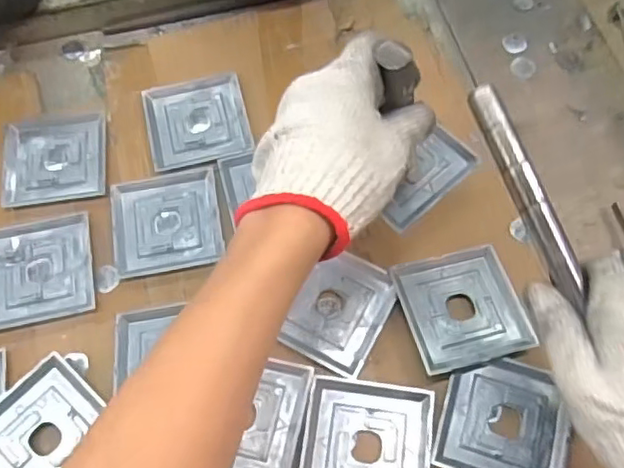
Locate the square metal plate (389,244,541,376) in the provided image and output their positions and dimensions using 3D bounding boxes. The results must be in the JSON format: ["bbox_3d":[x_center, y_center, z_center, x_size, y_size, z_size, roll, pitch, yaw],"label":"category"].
[{"bbox_3d":[0.116,0.056,0.468,0.088,0.011,0.088,-16,67,-5],"label":"square metal plate"}]

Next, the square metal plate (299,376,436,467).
[{"bbox_3d":[0.040,0.154,0.438,0.093,0.005,0.092,7,67,5],"label":"square metal plate"}]

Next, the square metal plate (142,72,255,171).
[{"bbox_3d":[-0.107,-0.107,0.565,0.091,0.005,0.095,-13,66,-4],"label":"square metal plate"}]

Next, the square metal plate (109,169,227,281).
[{"bbox_3d":[-0.124,-0.012,0.517,0.090,0.004,0.090,-10,66,-2],"label":"square metal plate"}]

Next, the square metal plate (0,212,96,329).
[{"bbox_3d":[-0.229,0.030,0.505,0.090,0.005,0.088,-13,66,-3],"label":"square metal plate"}]

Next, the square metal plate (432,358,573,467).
[{"bbox_3d":[0.140,0.135,0.435,0.087,0.004,0.086,17,68,9],"label":"square metal plate"}]

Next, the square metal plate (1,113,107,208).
[{"bbox_3d":[-0.233,-0.069,0.549,0.090,0.006,0.089,-9,66,-2],"label":"square metal plate"}]

